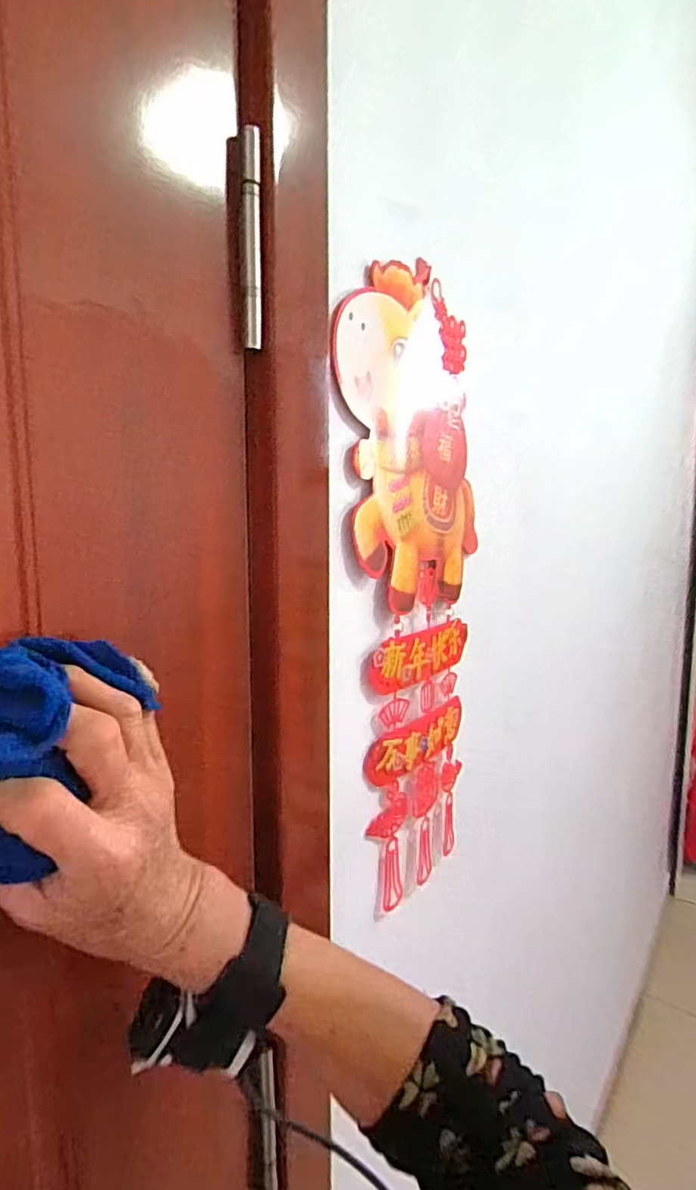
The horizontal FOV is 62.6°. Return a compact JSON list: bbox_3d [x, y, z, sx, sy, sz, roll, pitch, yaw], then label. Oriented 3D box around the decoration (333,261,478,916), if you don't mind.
[{"bbox_3d":[0.069,-0.001,0.570,0.028,0.582,0.234,5,8,33],"label":"decoration"}]

